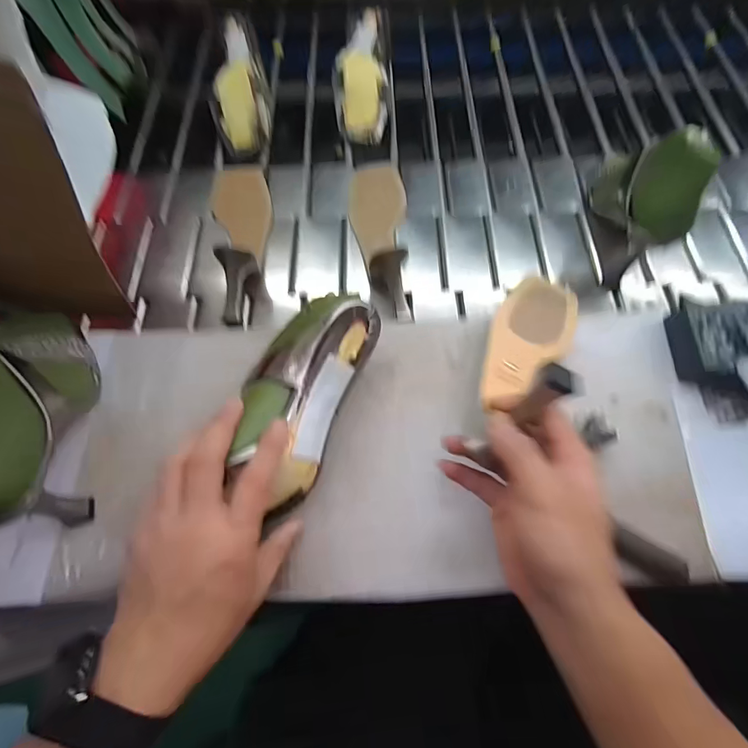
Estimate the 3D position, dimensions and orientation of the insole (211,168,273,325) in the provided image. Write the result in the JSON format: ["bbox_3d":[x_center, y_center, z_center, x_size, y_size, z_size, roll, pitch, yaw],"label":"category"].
[{"bbox_3d":[-0.166,-0.188,0.515,0.073,0.061,0.258,-12,66,-6],"label":"insole"}]

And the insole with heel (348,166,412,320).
[{"bbox_3d":[0.006,-0.188,0.519,0.074,0.053,0.274,-1,66,-1],"label":"insole with heel"}]

